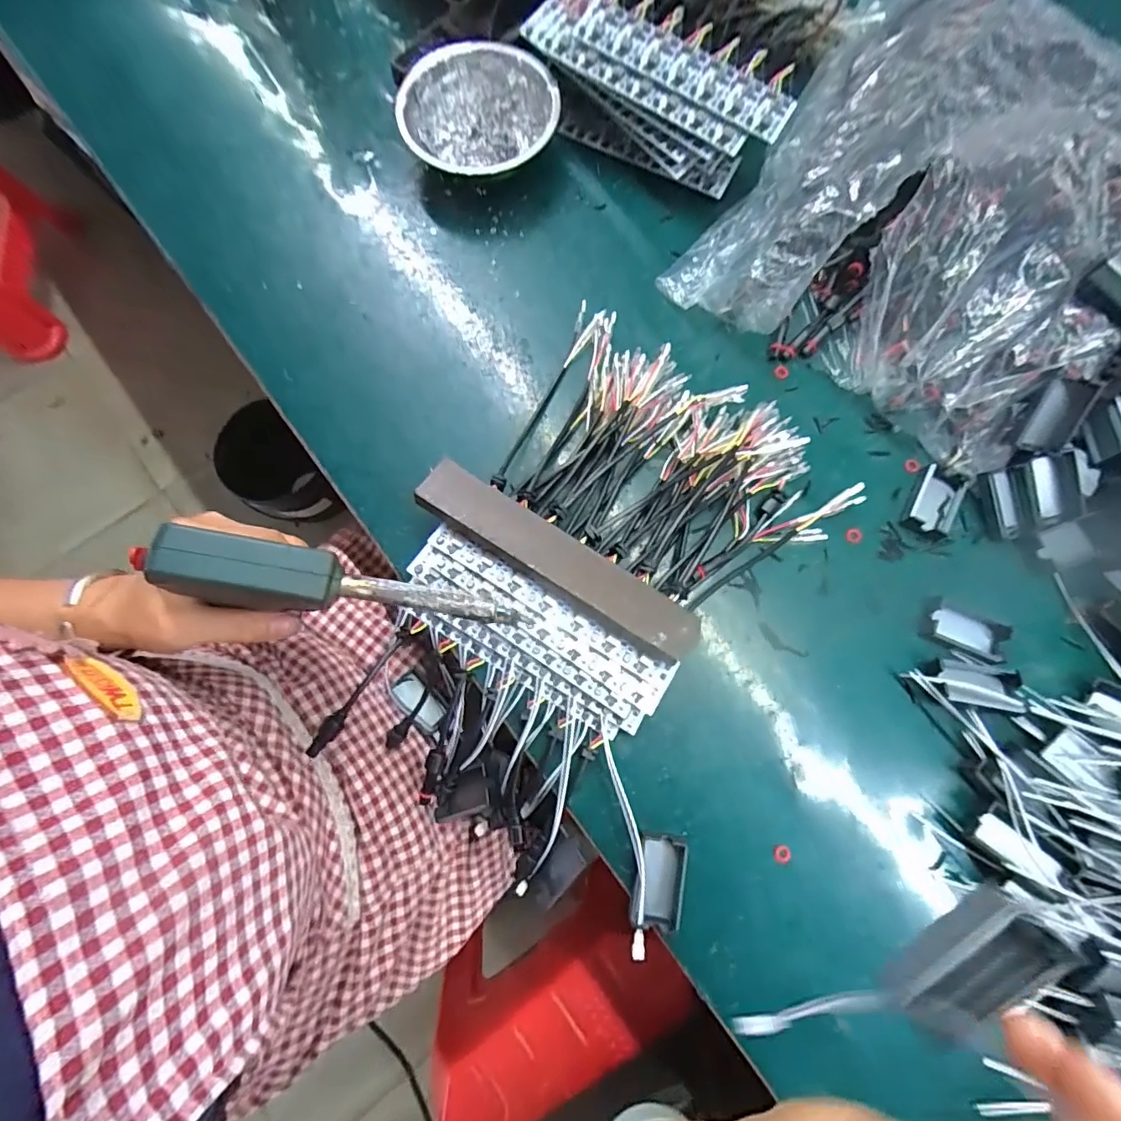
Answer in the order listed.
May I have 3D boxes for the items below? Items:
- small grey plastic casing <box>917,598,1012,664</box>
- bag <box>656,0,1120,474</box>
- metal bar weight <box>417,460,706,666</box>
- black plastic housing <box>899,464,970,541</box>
[{"bbox_3d":[0.286,0.051,0.371,0.058,0.011,0.030,21,79,4],"label":"small grey plastic casing"},{"bbox_3d":[0.286,-0.269,0.394,0.288,0.106,0.292,35,80,6],"label":"bag"},{"bbox_3d":[-0.002,-0.002,0.339,0.200,0.011,0.034,32,80,6],"label":"metal bar weight"},{"bbox_3d":[0.283,-0.044,0.395,0.034,0.015,0.054,26,79,5],"label":"black plastic housing"}]

